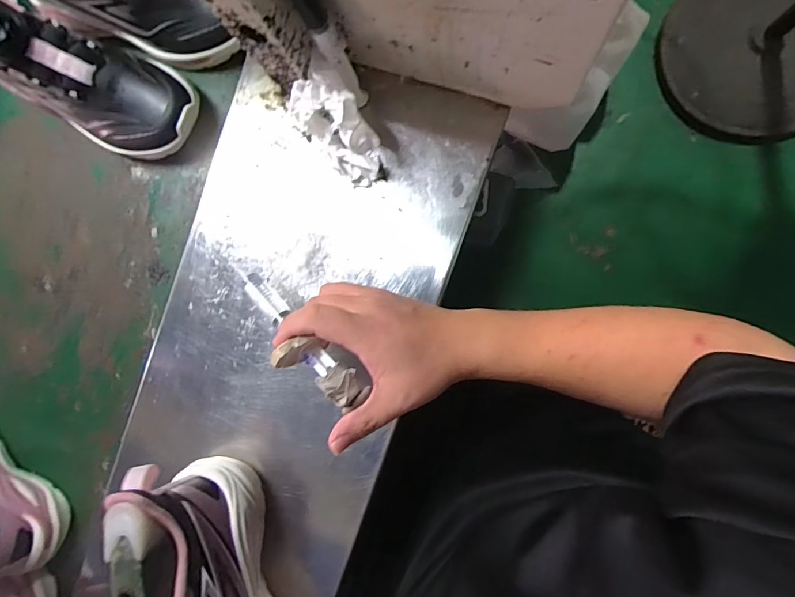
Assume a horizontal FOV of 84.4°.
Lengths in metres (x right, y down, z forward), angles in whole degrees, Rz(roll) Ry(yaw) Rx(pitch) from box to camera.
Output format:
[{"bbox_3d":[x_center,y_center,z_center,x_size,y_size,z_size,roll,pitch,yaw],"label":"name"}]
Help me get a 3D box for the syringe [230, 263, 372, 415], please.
[{"bbox_3d":[-0.077,0.027,0.316,0.032,0.035,0.139,-47,70,6],"label":"syringe"}]

